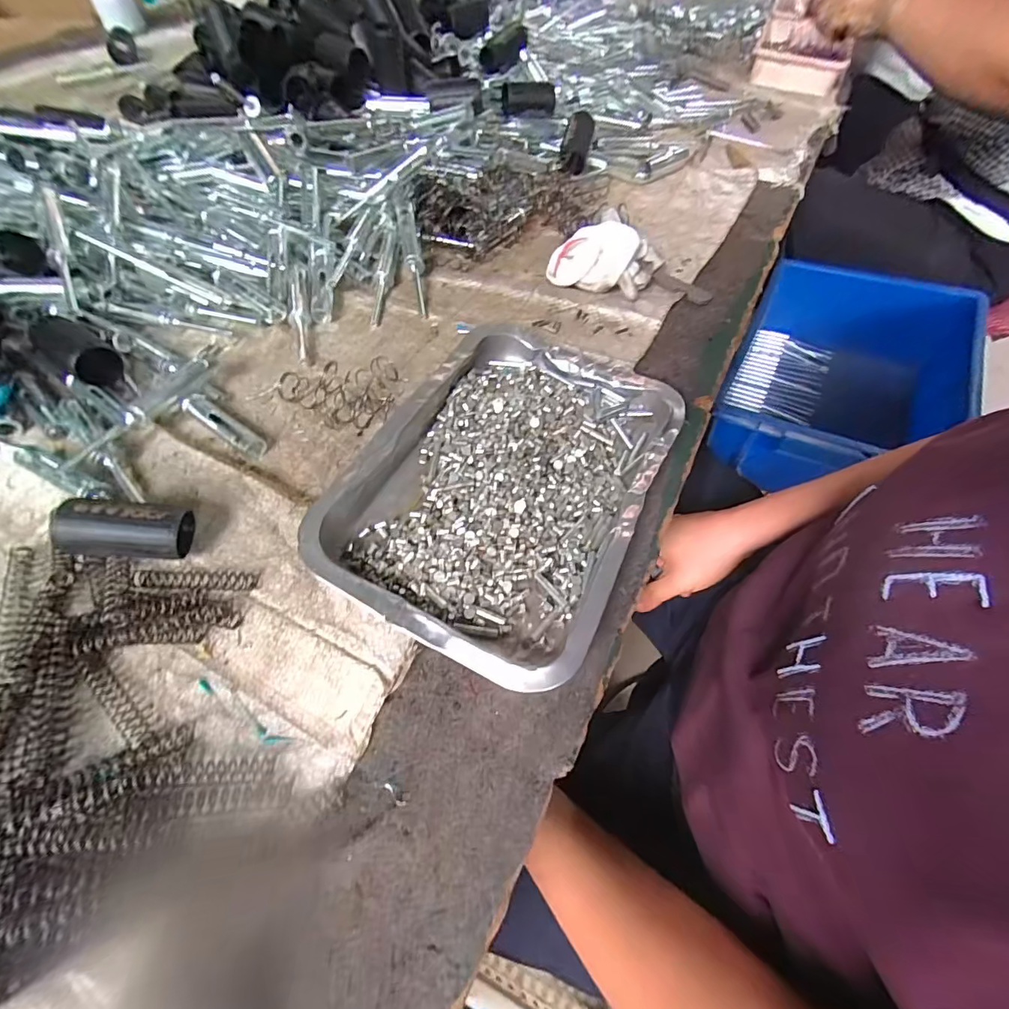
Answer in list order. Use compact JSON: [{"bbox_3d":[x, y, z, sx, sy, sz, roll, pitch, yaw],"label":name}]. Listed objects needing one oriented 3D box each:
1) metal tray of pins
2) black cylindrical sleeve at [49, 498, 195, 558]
[{"bbox_3d":[0.007,-0.023,0.326,0.179,0.035,0.260,25,61,14],"label":"metal tray of pins"},{"bbox_3d":[-0.230,0.016,0.281,0.065,0.024,0.030,7,56,-24],"label":"black cylindrical sleeve"}]

